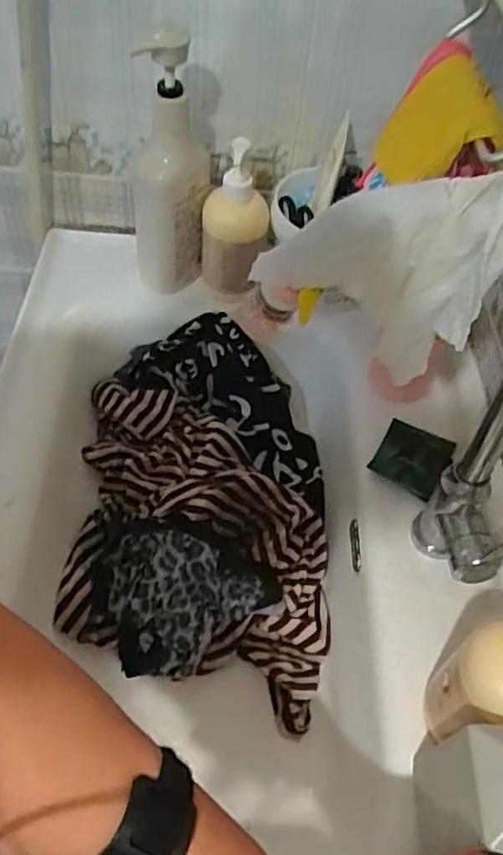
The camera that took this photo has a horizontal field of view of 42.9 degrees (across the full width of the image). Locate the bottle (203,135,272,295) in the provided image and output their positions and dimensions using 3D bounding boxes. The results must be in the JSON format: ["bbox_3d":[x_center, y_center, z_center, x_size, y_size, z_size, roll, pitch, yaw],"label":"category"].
[{"bbox_3d":[-0.019,-0.230,0.715,0.071,0.165,0.065,1,52,-5],"label":"bottle"}]

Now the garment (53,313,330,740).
[{"bbox_3d":[-0.051,0.078,0.680,0.266,0.100,0.414,3,52,-3],"label":"garment"}]

